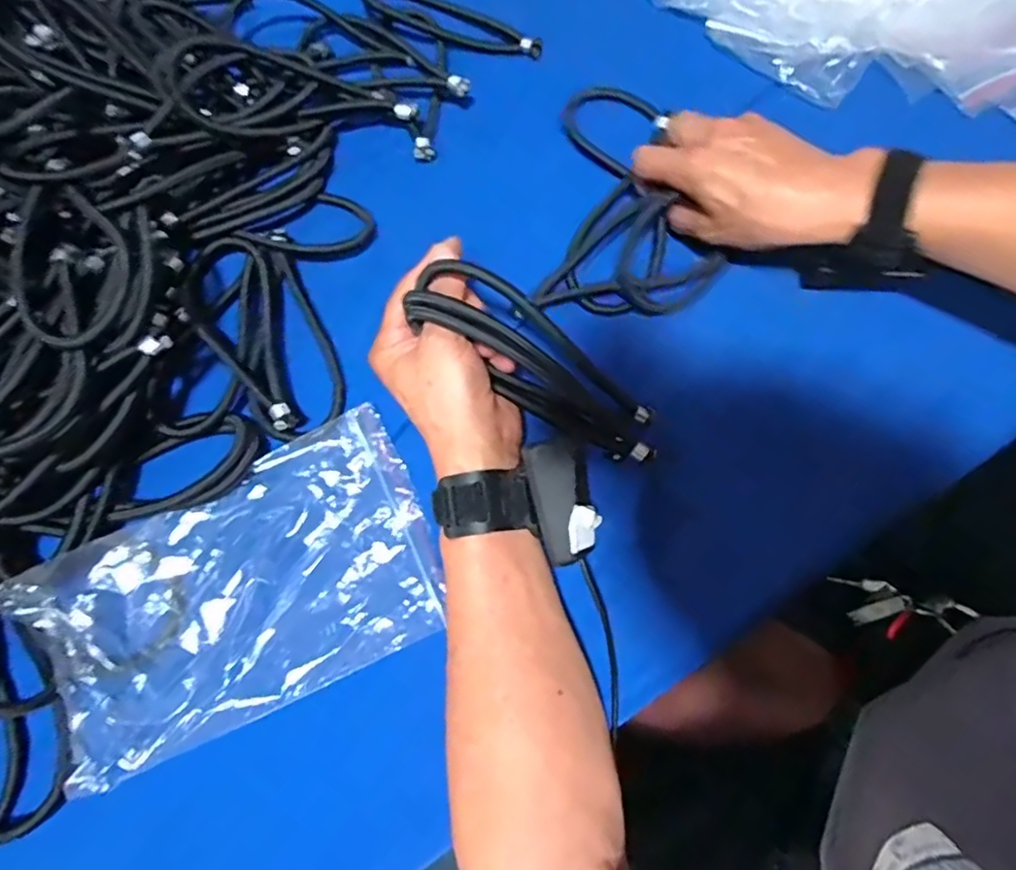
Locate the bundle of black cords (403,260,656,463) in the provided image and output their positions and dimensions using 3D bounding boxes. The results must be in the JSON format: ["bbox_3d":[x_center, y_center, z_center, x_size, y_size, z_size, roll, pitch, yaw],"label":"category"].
[{"bbox_3d":[0.021,-0.043,0.367,0.163,0.057,0.043,37,71,-27],"label":"bundle of black cords"}]

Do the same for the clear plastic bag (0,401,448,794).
[{"bbox_3d":[-0.160,0.094,0.373,0.232,0.027,0.149,-28,72,-8],"label":"clear plastic bag"}]

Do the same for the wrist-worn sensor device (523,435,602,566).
[{"bbox_3d":[0.031,0.036,0.341,0.033,0.015,0.067,-13,88,-4],"label":"wrist-worn sensor device"}]

